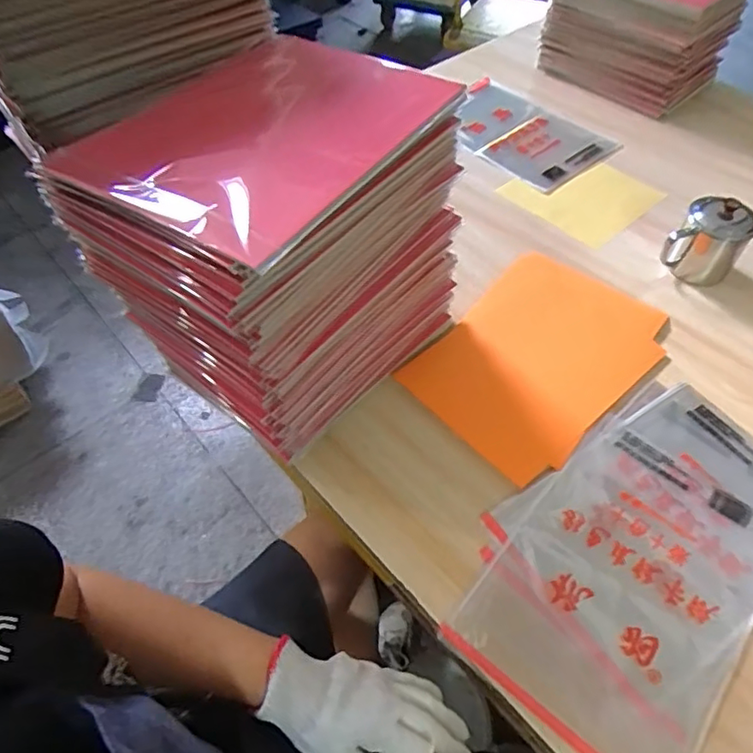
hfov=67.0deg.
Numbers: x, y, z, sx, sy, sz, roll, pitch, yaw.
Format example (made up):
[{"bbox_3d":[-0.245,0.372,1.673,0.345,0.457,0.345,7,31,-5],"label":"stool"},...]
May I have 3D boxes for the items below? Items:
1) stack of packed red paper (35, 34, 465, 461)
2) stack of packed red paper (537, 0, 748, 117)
[{"bbox_3d":[-0.093,-0.113,0.598,0.230,0.328,0.292,28,58,20],"label":"stack of packed red paper"},{"bbox_3d":[0.503,-0.667,1.080,0.299,0.193,0.236,37,61,25],"label":"stack of packed red paper"}]

